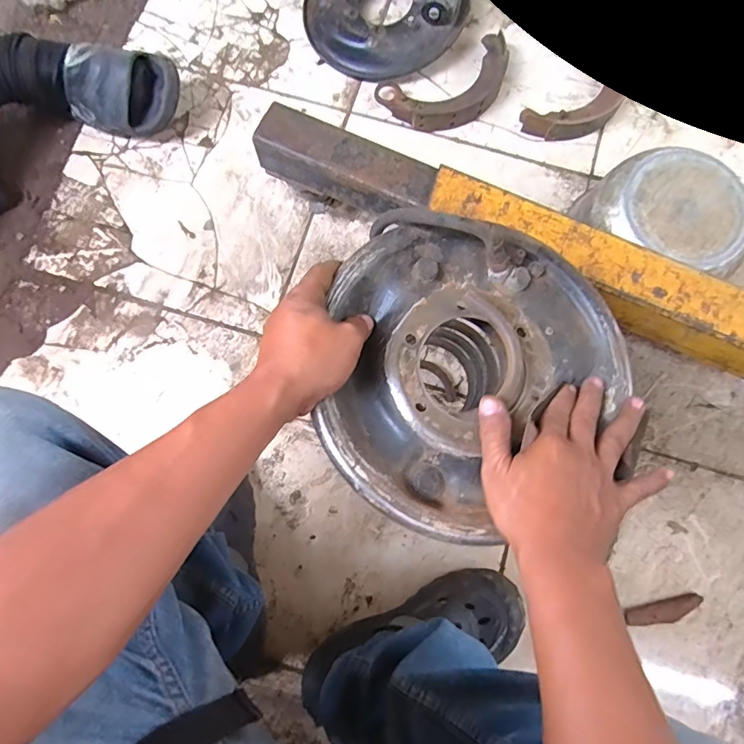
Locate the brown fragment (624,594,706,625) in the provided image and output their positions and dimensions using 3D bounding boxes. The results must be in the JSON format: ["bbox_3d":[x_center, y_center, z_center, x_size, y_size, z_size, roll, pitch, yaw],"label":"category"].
[{"bbox_3d":[0.390,0.322,0.640,0.104,0.010,0.027,-13,80,-2],"label":"brown fragment"}]

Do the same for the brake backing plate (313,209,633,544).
[{"bbox_3d":[0.087,0.001,0.390,0.239,0.052,0.247,0,80,0],"label":"brake backing plate"}]

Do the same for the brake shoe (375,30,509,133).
[{"bbox_3d":[0.130,-0.460,0.785,0.224,0.034,0.121,-27,81,-4],"label":"brake shoe"}]

